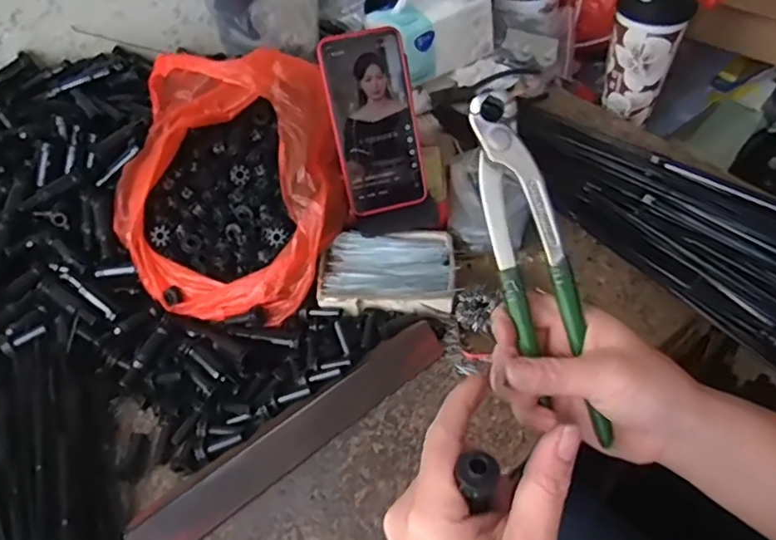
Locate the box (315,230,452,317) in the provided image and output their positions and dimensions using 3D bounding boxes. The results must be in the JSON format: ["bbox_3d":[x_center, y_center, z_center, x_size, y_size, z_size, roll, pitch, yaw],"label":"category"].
[{"bbox_3d":[-0.001,-0.001,0.565,0.122,0.023,0.082,-3,50,2],"label":"box"}]

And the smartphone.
[{"bbox_3d":[-0.012,-0.137,0.556,0.078,0.161,0.007,-13,18,-8],"label":"smartphone"}]

